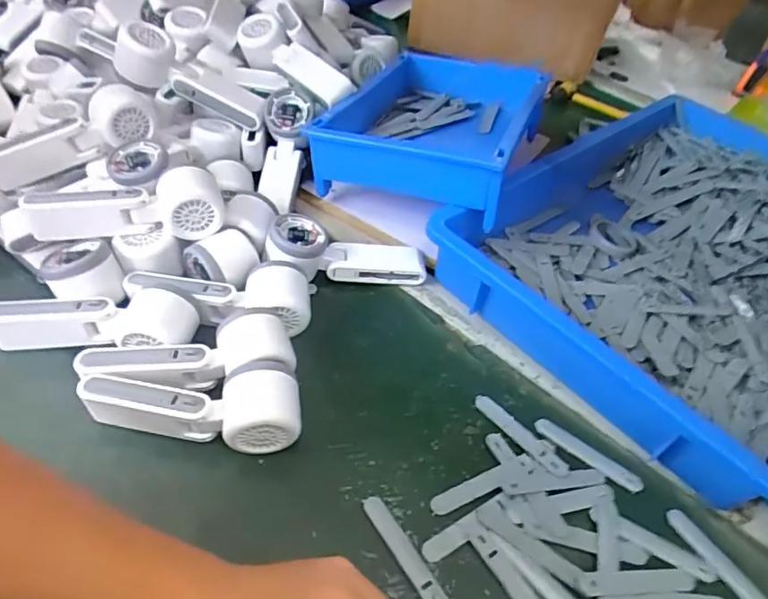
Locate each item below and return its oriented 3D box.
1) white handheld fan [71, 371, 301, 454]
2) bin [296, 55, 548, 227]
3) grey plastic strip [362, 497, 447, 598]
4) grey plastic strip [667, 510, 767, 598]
[{"bbox_3d":[-0.155,0.092,0.438,0.172,0.060,0.056,1,46,-6],"label":"white handheld fan"},{"bbox_3d":[0.064,-0.224,0.671,0.221,0.079,0.298,21,47,9],"label":"bin"},{"bbox_3d":[0.015,0.187,0.399,0.014,0.004,0.097,-23,54,-28],"label":"grey plastic strip"},{"bbox_3d":[0.260,0.204,0.418,0.018,0.004,0.095,-22,54,-28],"label":"grey plastic strip"}]

